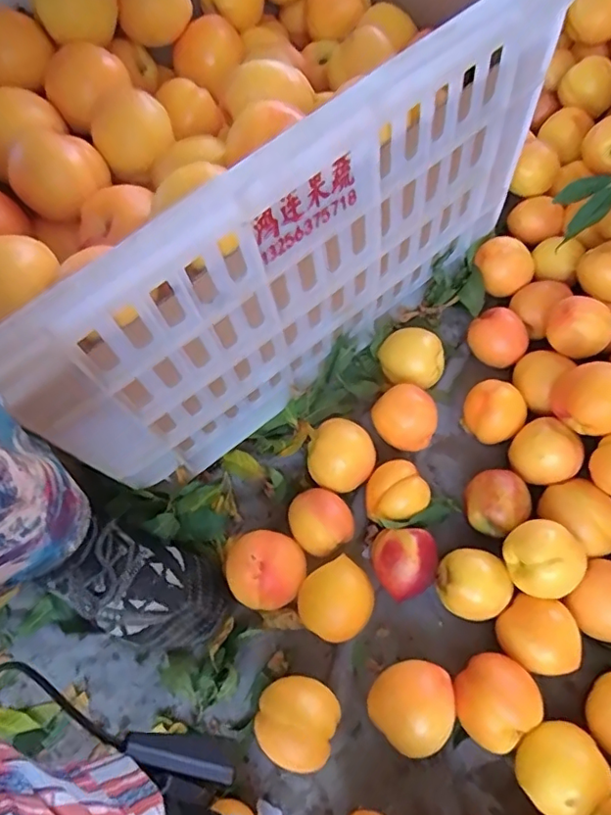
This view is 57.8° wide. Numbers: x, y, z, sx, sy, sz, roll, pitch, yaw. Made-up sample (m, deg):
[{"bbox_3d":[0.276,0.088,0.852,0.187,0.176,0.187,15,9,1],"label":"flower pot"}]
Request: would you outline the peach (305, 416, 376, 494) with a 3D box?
[{"bbox_3d":[0.034,0.047,0.528,0.063,0.051,0.062,-1,68,3],"label":"peach"}]

